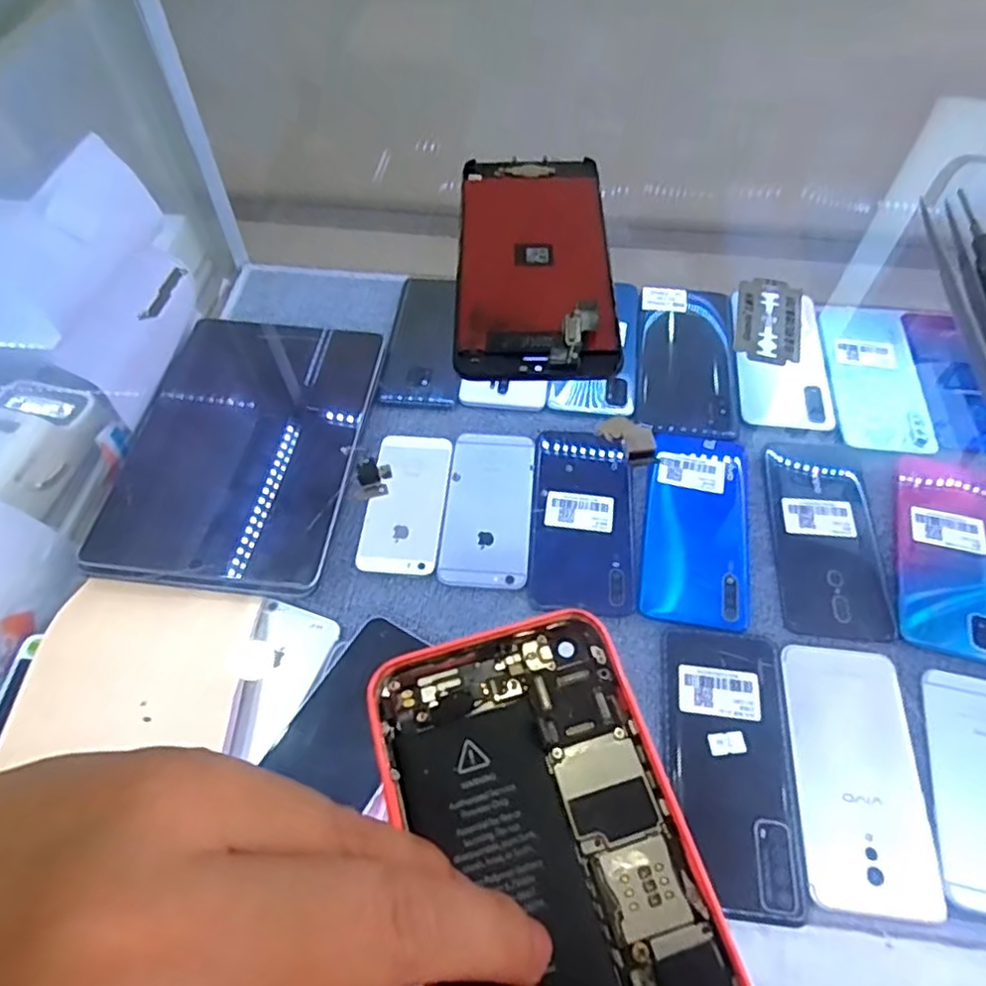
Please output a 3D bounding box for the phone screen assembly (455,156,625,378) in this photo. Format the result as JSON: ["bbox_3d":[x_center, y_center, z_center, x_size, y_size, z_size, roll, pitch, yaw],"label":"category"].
[{"bbox_3d":[0.015,-0.090,0.243,0.055,0.009,0.117,0,58,1],"label":"phone screen assembly"}]

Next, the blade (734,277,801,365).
[{"bbox_3d":[0.096,-0.061,0.229,0.022,0.004,0.040,12,59,8],"label":"blade"}]

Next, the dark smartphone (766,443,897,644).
[{"bbox_3d":[0.247,0.030,0.490,0.072,0.013,0.158,5,58,4],"label":"dark smartphone"}]

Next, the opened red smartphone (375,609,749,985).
[{"bbox_3d":[0.016,0.087,0.132,0.057,0.007,0.124,-15,58,-8],"label":"opened red smartphone"}]

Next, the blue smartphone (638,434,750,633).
[{"bbox_3d":[0.153,0.022,0.492,0.074,0.005,0.158,9,59,6],"label":"blue smartphone"}]

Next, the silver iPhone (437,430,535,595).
[{"bbox_3d":[-0.003,0.010,0.509,0.065,0.004,0.135,5,58,4],"label":"silver iPhone"}]

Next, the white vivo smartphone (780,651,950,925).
[{"bbox_3d":[0.222,0.167,0.398,0.073,0.004,0.148,6,58,4],"label":"white vivo smartphone"}]

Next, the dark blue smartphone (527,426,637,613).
[{"bbox_3d":[0.070,0.016,0.499,0.076,0.005,0.155,5,58,4],"label":"dark blue smartphone"}]

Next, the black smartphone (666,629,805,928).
[{"bbox_3d":[0.145,0.163,0.403,0.072,0.005,0.161,7,58,5],"label":"black smartphone"}]

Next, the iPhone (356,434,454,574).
[{"bbox_3d":[-0.066,0.005,0.511,0.057,0.005,0.122,5,58,4],"label":"iPhone"}]

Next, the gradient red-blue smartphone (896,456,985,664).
[{"bbox_3d":[0.335,0.041,0.477,0.074,0.005,0.161,14,59,9],"label":"gradient red-blue smartphone"}]

